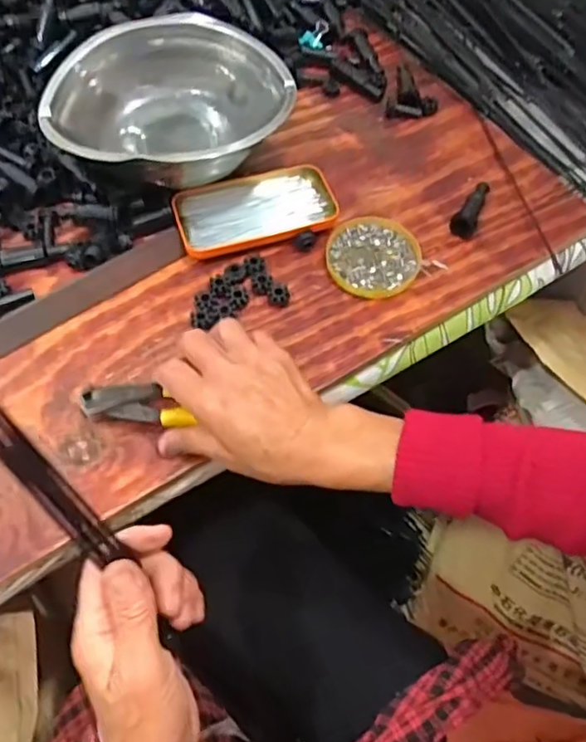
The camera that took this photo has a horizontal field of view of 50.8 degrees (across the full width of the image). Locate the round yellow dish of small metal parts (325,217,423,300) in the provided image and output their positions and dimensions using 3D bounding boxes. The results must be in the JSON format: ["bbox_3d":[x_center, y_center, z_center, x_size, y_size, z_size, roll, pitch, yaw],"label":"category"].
[{"bbox_3d":[0.071,-0.103,0.556,0.083,0.011,0.085,1,60,-2],"label":"round yellow dish of small metal parts"}]

